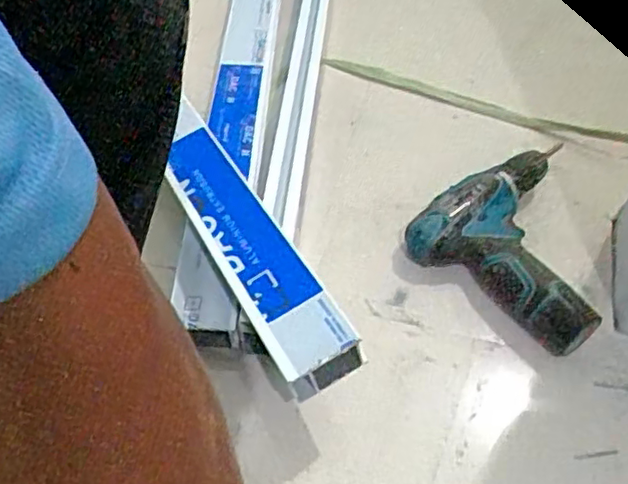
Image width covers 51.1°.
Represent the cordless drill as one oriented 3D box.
[{"bbox_3d":[0.209,-0.010,0.632,0.184,0.052,0.190,33,59,23],"label":"cordless drill"}]

